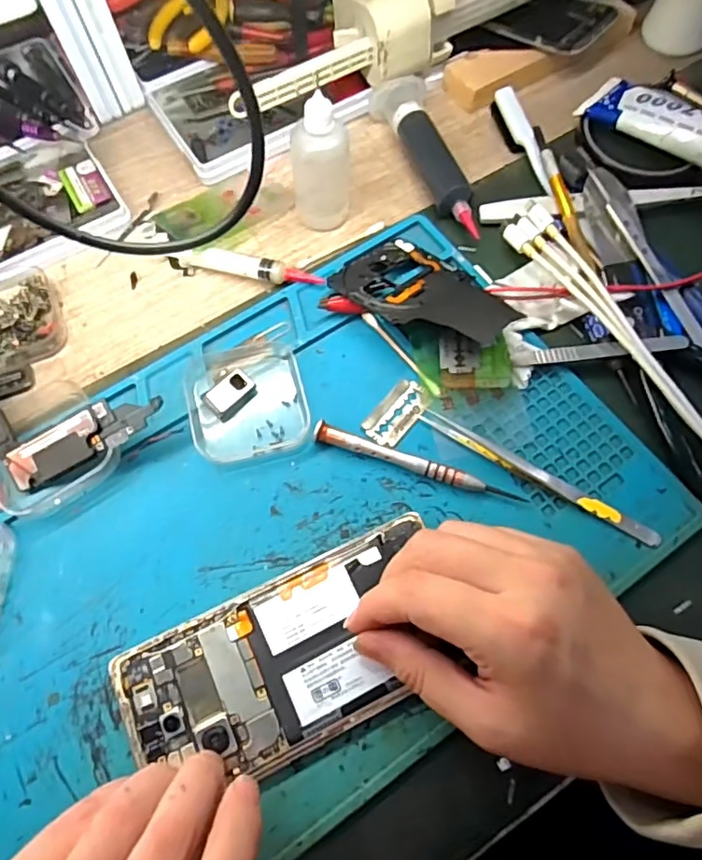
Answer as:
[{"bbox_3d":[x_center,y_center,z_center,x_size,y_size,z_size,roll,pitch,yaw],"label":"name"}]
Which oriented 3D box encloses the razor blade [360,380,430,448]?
[{"bbox_3d":[0.026,-0.011,0.320,0.022,0.004,0.042,38,73,16],"label":"razor blade"}]

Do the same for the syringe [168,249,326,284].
[{"bbox_3d":[-0.067,-0.102,0.360,0.101,0.018,0.013,11,67,6],"label":"syringe"}]

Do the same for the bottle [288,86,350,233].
[{"bbox_3d":[-0.018,-0.166,0.354,0.034,0.079,0.035,-1,66,1],"label":"bottle"}]

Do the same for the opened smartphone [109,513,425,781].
[{"bbox_3d":[-0.027,0.107,0.267,0.153,0.006,0.074,-24,68,-9],"label":"opened smartphone"}]

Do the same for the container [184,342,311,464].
[{"bbox_3d":[-0.059,-0.019,0.324,0.063,0.012,0.070,-14,67,-5],"label":"container"}]

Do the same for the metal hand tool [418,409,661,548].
[{"bbox_3d":[0.097,0.023,0.304,0.133,0.006,0.008,30,70,14],"label":"metal hand tool"}]

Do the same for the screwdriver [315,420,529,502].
[{"bbox_3d":[0.035,0.018,0.305,0.113,0.011,0.010,18,68,9],"label":"screwdriver"}]

